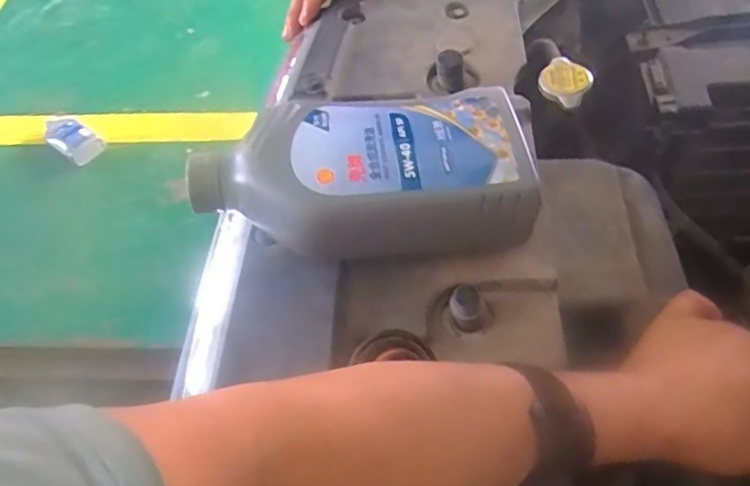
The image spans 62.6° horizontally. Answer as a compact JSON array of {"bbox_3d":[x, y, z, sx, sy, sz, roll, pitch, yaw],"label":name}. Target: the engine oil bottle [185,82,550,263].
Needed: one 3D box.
[{"bbox_3d":[-0.011,-0.041,0.413,0.213,0.078,0.092,-6,55,0],"label":"engine oil bottle"}]

